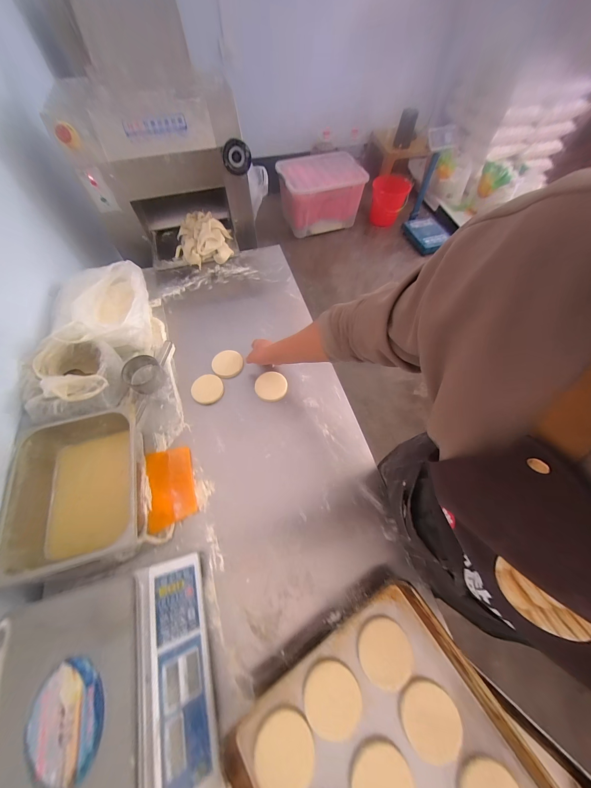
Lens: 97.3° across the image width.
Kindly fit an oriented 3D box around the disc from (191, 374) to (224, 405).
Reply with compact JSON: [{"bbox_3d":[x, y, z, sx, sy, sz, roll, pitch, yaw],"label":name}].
[{"bbox_3d":[-0.260,-0.015,0.768,0.089,0.014,0.089,0,63,0],"label":"disc"}]

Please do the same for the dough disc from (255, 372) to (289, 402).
[{"bbox_3d":[-0.072,-0.024,0.778,0.093,0.013,0.096,0,63,0],"label":"dough disc"}]

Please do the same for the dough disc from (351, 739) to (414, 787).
[{"bbox_3d":[0.134,0.609,0.403,0.092,0.009,0.090,0,63,0],"label":"dough disc"}]

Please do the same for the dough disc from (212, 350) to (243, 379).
[{"bbox_3d":[-0.213,-0.096,0.812,0.093,0.011,0.092,0,63,0],"label":"dough disc"}]

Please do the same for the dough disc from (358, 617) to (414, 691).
[{"bbox_3d":[0.164,0.468,0.473,0.100,0.005,0.091,12,59,-5],"label":"dough disc"}]

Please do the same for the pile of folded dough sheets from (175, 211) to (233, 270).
[{"bbox_3d":[-0.380,-0.628,1.058,0.230,0.091,0.227,-9,63,-5],"label":"pile of folded dough sheets"}]

